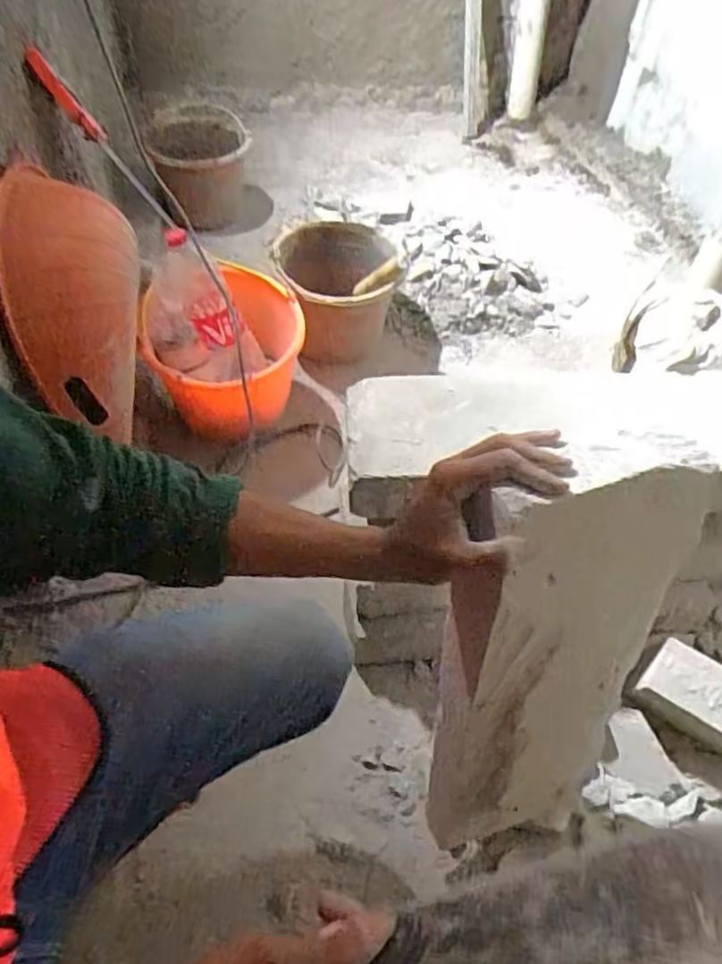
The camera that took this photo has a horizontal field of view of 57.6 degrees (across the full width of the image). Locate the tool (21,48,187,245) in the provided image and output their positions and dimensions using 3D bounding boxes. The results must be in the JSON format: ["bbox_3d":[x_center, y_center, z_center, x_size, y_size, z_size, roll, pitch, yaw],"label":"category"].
[{"bbox_3d":[-0.469,-0.612,1.251,0.038,0.410,0.027,-30,53,7],"label":"tool"}]

